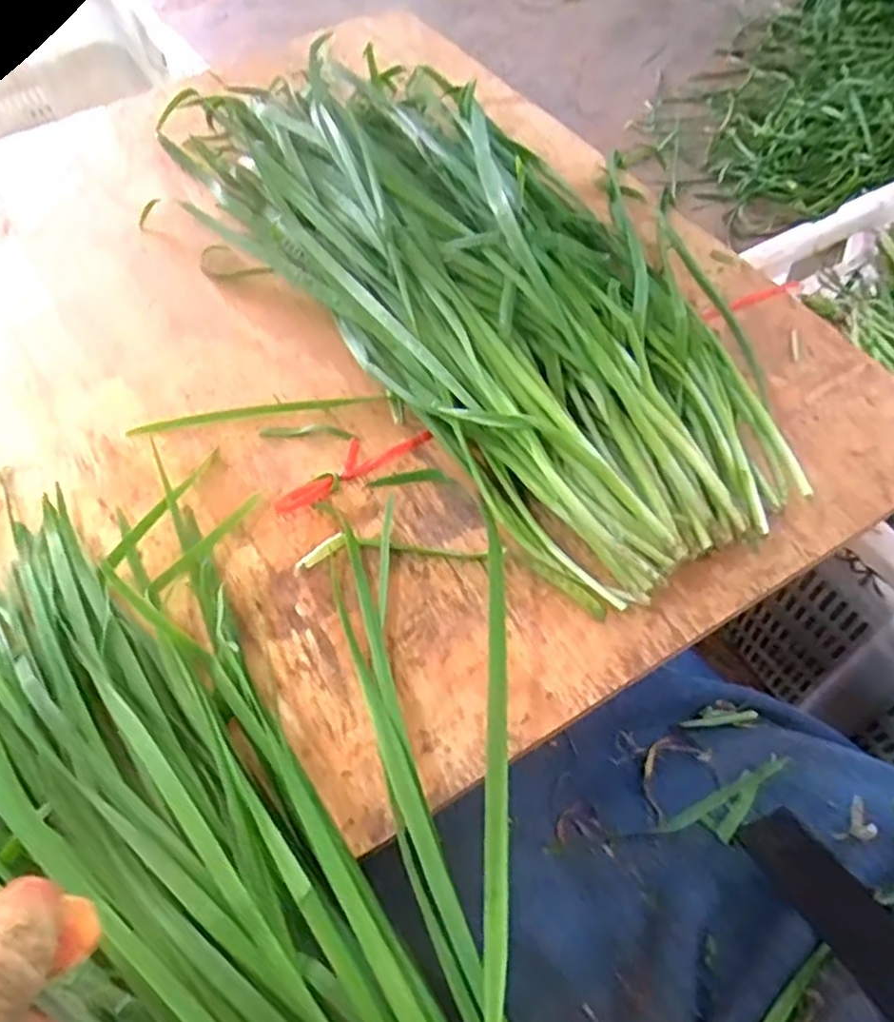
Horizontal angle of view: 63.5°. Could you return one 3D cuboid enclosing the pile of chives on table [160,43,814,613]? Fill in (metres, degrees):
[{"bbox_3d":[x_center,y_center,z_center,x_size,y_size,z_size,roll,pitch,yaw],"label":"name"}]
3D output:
[{"bbox_3d":[0.008,-0.176,0.436,0.217,0.063,0.497,-33,60,-17],"label":"pile of chives on table"}]

